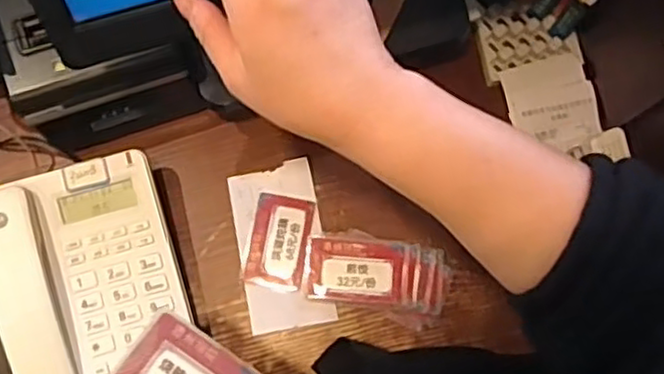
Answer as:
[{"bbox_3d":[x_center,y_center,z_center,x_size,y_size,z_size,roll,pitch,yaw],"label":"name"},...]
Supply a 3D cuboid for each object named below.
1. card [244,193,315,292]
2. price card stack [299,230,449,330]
[{"bbox_3d":[-0.049,0.051,0.639,0.053,0.004,0.086,11,79,1],"label":"card"},{"bbox_3d":[0.040,0.081,0.628,0.128,0.020,0.070,14,79,1],"label":"price card stack"}]

